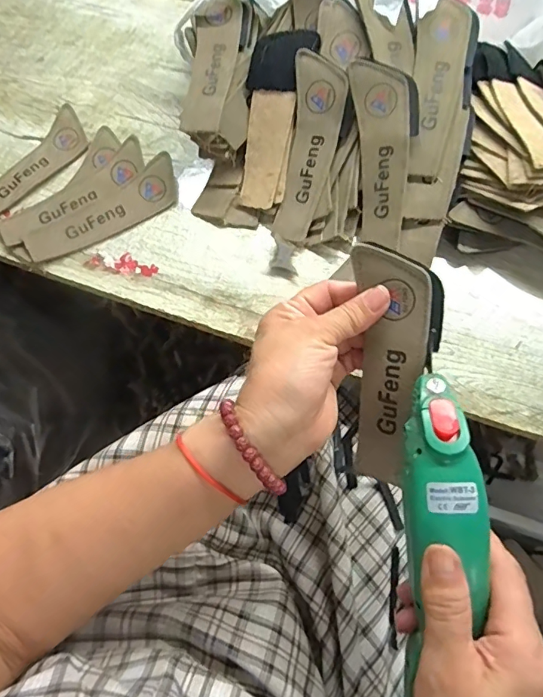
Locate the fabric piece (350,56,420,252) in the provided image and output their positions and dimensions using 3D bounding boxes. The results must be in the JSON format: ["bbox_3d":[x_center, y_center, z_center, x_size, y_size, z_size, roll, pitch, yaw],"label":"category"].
[{"bbox_3d":[0.097,-0.162,0.388,0.049,0.010,0.144,-3,103,17],"label":"fabric piece"}]

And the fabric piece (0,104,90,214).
[{"bbox_3d":[-0.243,-0.176,0.460,0.045,0.009,0.152,39,77,12],"label":"fabric piece"}]

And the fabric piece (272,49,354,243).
[{"bbox_3d":[0.038,-0.172,0.407,0.051,0.009,0.152,11,101,11],"label":"fabric piece"}]

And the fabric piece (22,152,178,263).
[{"bbox_3d":[-0.154,-0.125,0.437,0.153,0.017,0.044,-34,72,-9],"label":"fabric piece"}]

